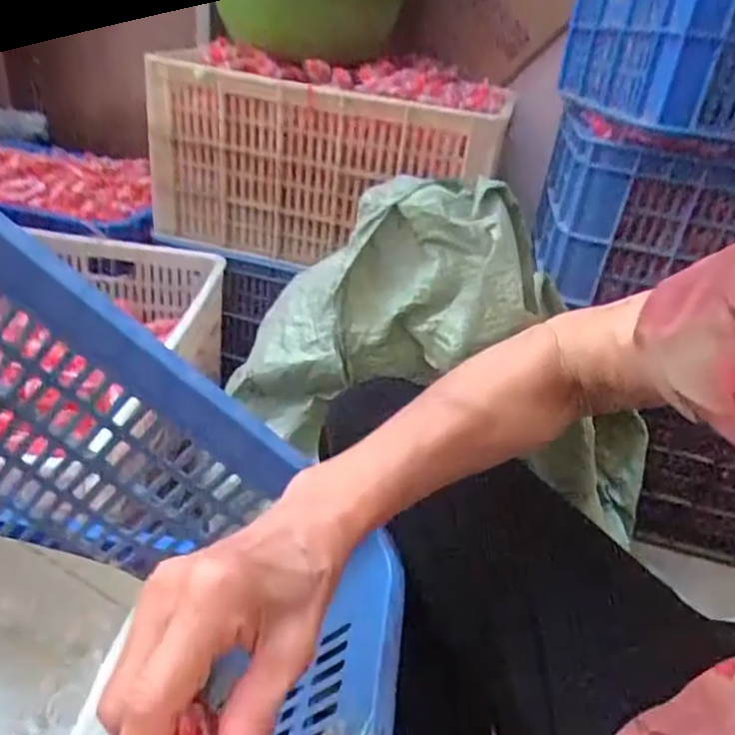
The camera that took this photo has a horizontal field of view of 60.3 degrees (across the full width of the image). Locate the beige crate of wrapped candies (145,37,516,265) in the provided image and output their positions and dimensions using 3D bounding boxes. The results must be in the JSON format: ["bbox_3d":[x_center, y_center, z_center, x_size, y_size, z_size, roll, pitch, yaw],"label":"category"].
[{"bbox_3d":[-0.051,-0.402,1.198,0.572,0.322,0.394,14,31,10],"label":"beige crate of wrapped candies"}]

